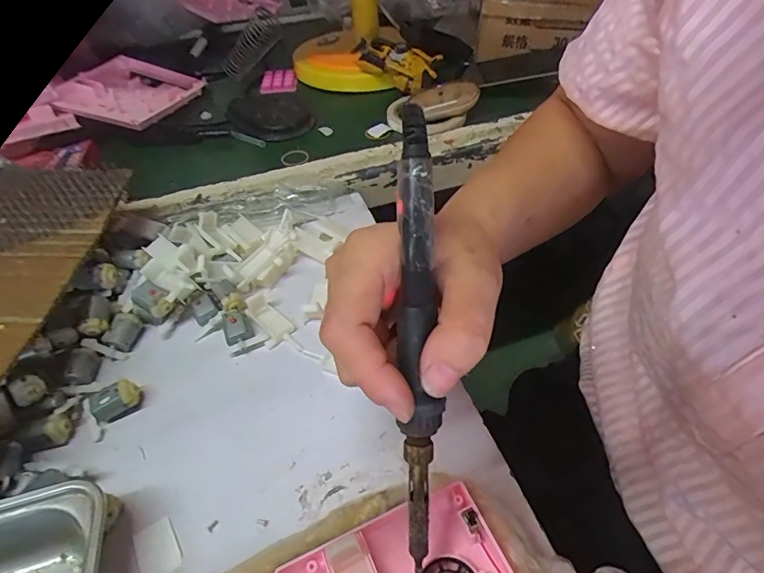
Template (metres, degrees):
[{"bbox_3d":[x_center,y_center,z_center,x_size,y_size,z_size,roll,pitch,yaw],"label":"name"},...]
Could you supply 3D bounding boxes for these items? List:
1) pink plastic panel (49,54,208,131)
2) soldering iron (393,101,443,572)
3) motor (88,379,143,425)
[{"bbox_3d":[-0.327,-0.248,0.582,0.135,0.024,0.149,19,44,-2],"label":"pink plastic panel"},{"bbox_3d":[0.014,0.022,0.190,0.018,0.189,0.015,-1,3,5],"label":"soldering iron"},{"bbox_3d":[-0.177,0.076,0.304,0.029,0.018,0.018,-22,49,-17],"label":"motor"}]

